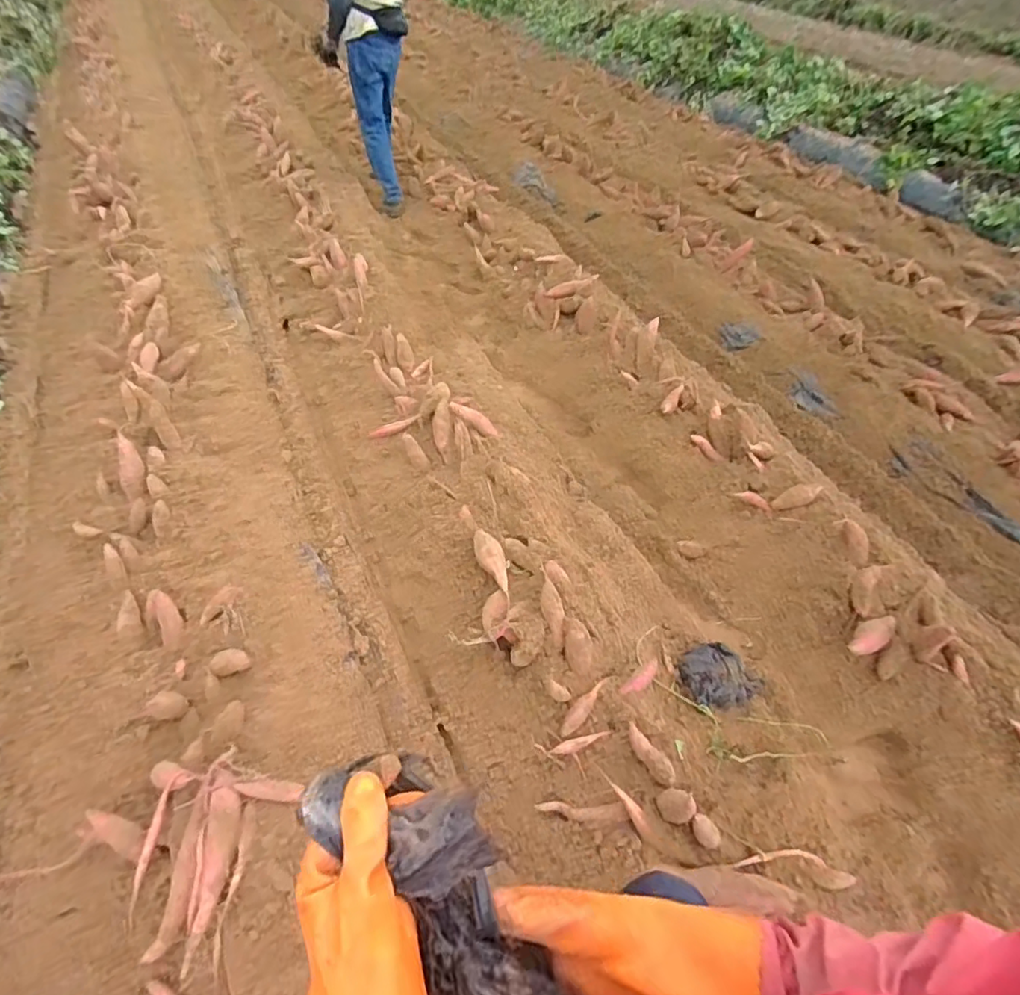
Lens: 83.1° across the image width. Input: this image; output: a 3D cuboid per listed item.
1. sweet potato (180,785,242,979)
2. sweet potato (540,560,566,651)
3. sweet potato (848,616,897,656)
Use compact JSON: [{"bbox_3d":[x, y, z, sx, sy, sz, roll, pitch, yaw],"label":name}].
[{"bbox_3d":[-0.547,0.696,1.071,0.066,0.051,0.288,-2,46,-9],"label":"sweet potato"},{"bbox_3d":[0.106,0.274,1.482,0.053,0.050,0.234,-6,65,-11],"label":"sweet potato"},{"bbox_3d":[1.017,0.383,1.608,0.191,0.058,0.076,-23,53,-26],"label":"sweet potato"}]

